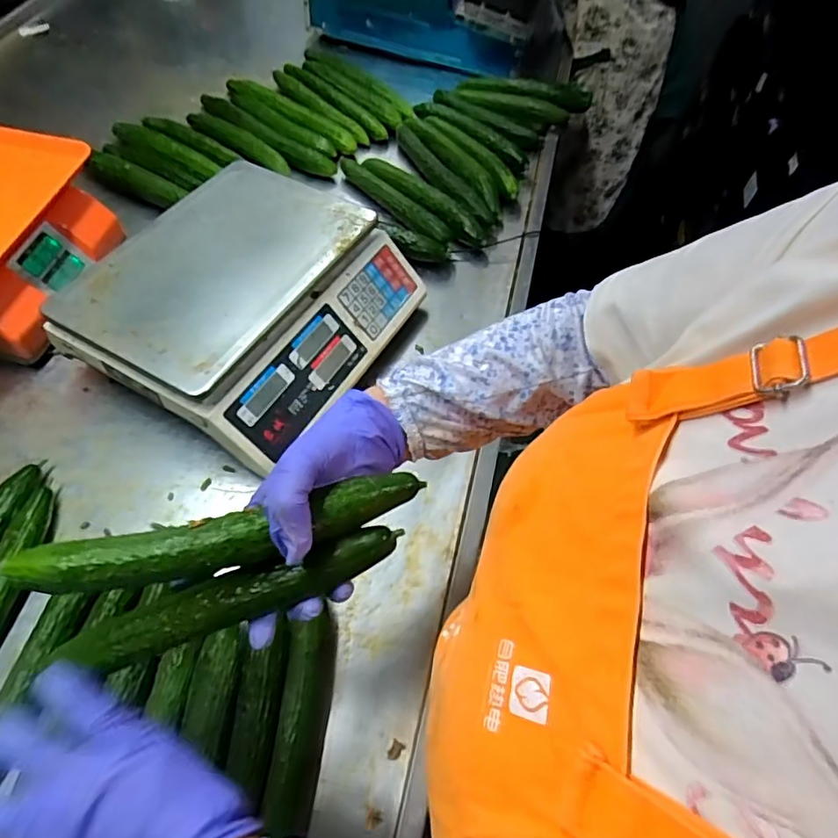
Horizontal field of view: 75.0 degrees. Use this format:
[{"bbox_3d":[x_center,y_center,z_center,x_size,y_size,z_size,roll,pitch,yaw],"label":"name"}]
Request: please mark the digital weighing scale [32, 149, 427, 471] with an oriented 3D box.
[{"bbox_3d":[-0.196,-0.135,0.654,0.295,0.123,0.326,26,60,13],"label":"digital weighing scale"}]

